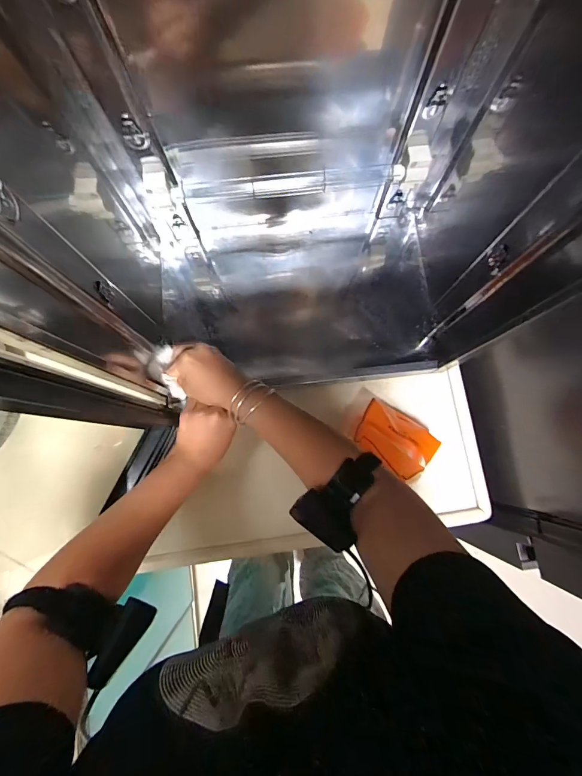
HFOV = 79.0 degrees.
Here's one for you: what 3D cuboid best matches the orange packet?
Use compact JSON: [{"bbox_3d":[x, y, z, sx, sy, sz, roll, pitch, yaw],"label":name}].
[{"bbox_3d":[0.146,0.072,0.495,0.110,0.040,0.085,32,83,6],"label":"orange packet"}]

